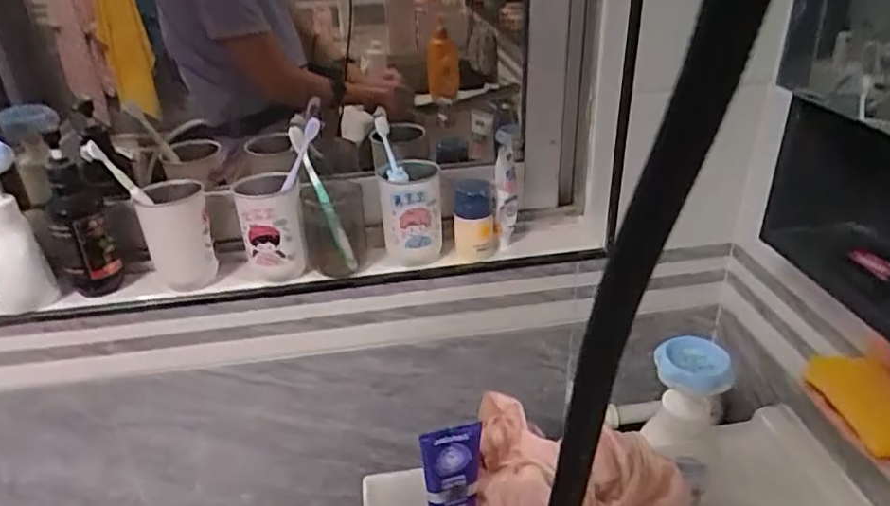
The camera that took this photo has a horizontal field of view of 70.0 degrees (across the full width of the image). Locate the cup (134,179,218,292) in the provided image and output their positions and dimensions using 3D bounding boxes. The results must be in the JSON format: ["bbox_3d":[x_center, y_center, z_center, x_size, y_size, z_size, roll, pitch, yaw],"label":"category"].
[{"bbox_3d":[-0.321,-0.021,0.771,0.073,0.117,0.074,-16,33,-23],"label":"cup"}]

